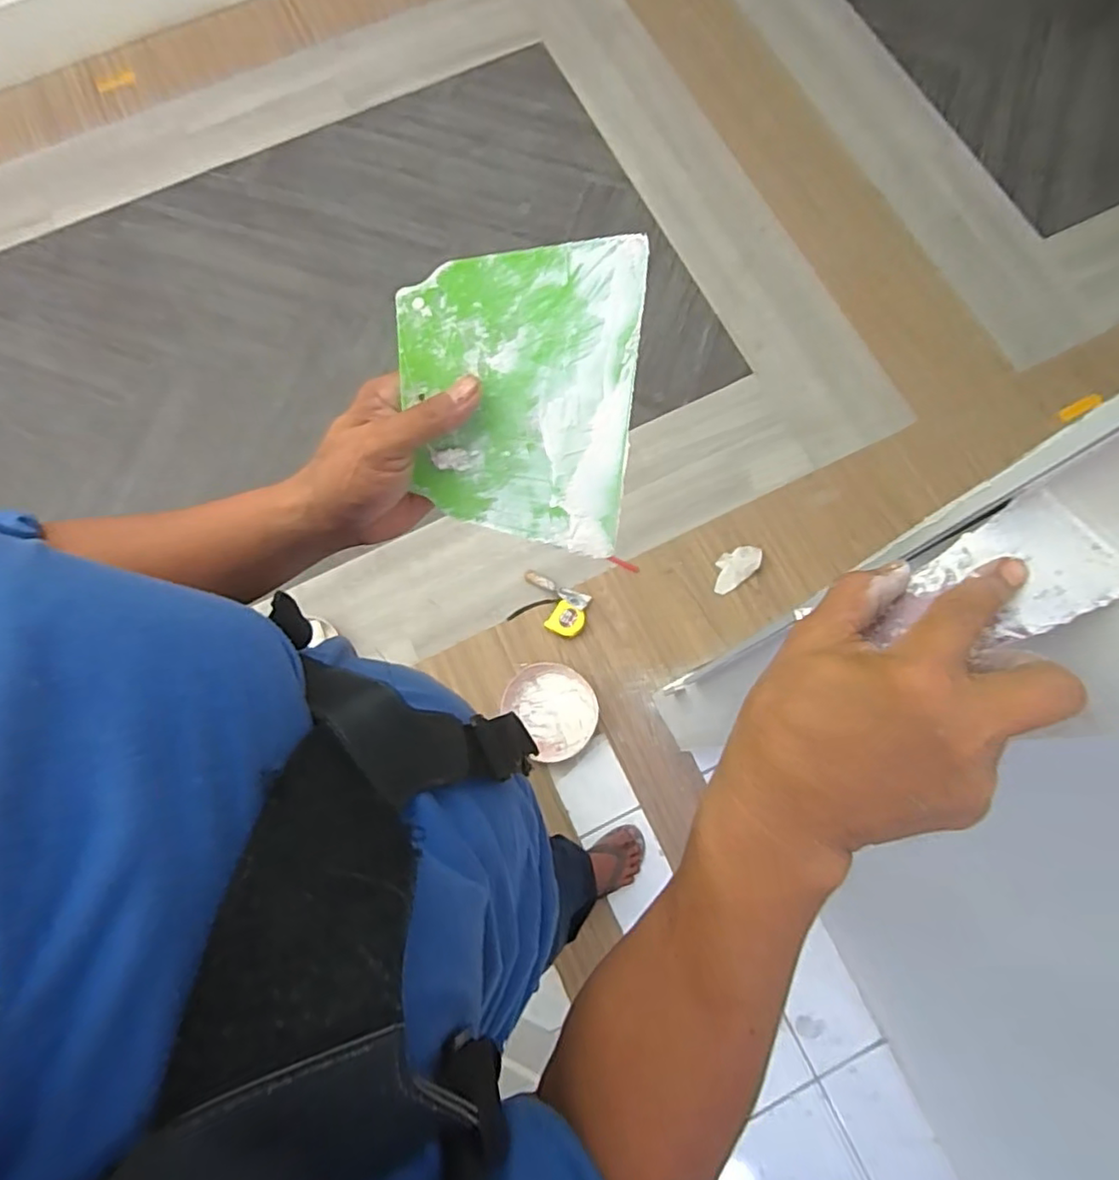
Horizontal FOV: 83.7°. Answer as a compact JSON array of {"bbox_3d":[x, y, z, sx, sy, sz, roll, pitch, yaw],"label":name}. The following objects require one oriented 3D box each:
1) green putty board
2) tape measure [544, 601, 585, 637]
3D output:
[{"bbox_3d":[-0.024,-0.105,0.355,0.127,0.004,0.164,5,116,2],"label":"green putty board"},{"bbox_3d":[0.016,0.071,1.442,0.080,0.032,0.073,29,78,7],"label":"tape measure"}]

